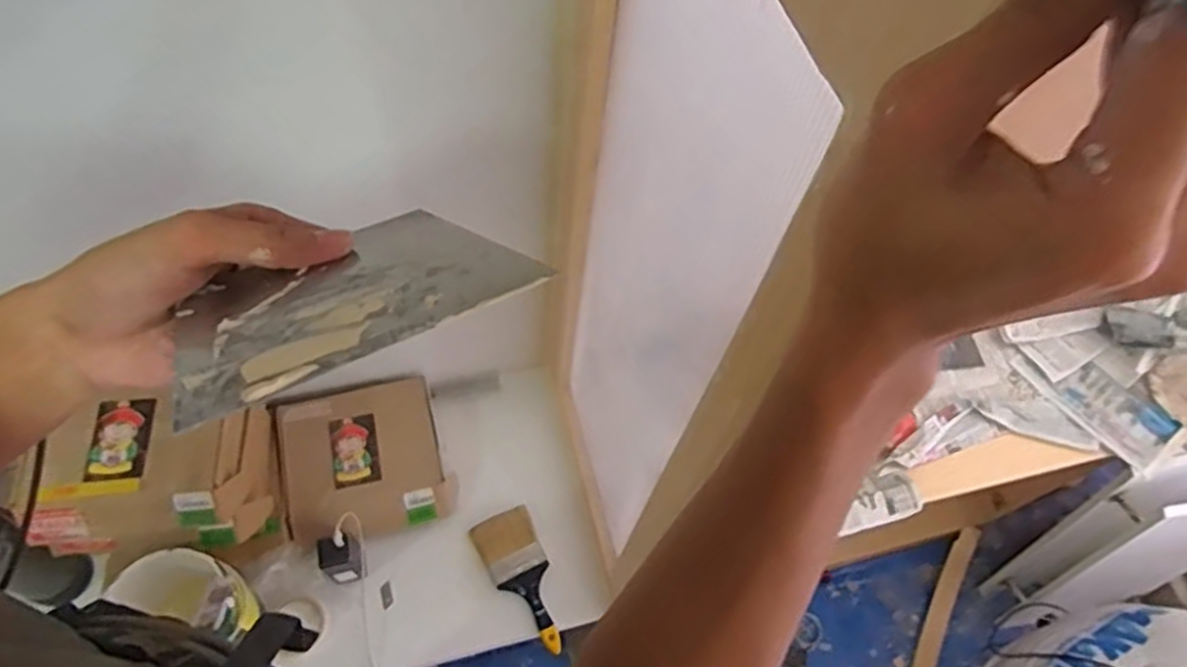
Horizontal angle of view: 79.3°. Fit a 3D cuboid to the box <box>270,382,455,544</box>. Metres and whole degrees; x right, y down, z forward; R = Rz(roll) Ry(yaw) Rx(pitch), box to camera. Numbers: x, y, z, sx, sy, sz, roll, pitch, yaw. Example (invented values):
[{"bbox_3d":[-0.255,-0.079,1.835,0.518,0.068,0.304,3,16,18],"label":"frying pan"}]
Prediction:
[{"bbox_3d":[-0.416,0.239,1.318,0.276,0.088,0.267,-17,64,-11],"label":"box"}]

